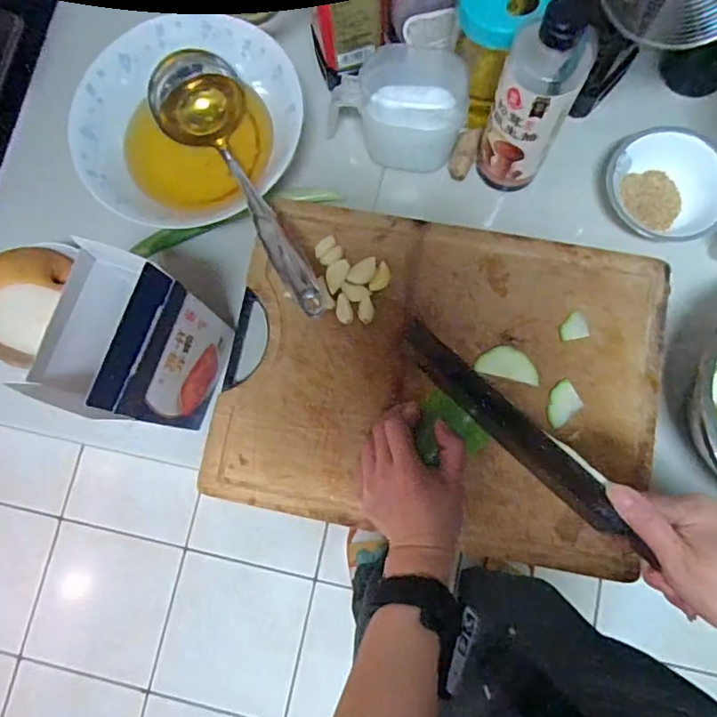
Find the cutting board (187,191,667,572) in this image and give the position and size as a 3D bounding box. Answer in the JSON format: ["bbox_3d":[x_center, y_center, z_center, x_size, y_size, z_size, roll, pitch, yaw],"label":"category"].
[{"bbox_3d":[0.080,0.015,0.528,0.395,0.024,0.302,12,81,2],"label":"cutting board"}]

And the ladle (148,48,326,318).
[{"bbox_3d":[-0.115,-0.169,0.519,0.087,0.068,0.310,-25,64,-4],"label":"ladle"}]

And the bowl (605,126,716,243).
[{"bbox_3d":[0.313,-0.174,0.564,0.120,0.046,0.117,0,80,0],"label":"bowl"}]

